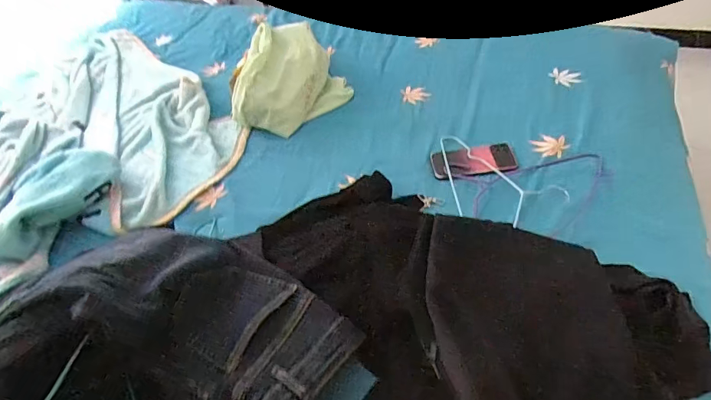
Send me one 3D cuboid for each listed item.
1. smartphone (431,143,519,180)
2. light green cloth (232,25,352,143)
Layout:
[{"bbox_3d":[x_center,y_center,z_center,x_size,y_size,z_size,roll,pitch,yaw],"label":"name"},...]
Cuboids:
[{"bbox_3d":[0.231,-0.076,0.848,0.155,0.012,0.081,-8,47,3],"label":"smartphone"},{"bbox_3d":[-0.140,-0.285,1.004,0.238,0.141,0.267,0,46,9],"label":"light green cloth"}]

